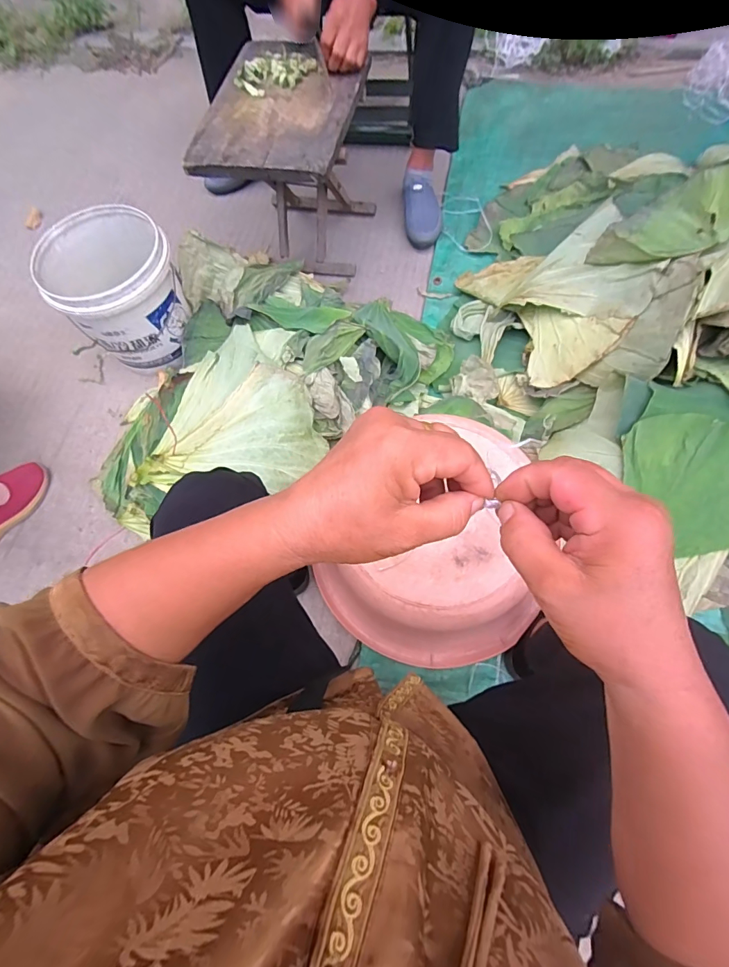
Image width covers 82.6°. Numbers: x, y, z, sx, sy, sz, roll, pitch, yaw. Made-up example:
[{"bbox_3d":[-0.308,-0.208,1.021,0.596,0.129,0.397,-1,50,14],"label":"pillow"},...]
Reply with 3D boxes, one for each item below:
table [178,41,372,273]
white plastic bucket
[{"bbox_3d":[-0.163,-0.732,1.019,0.301,0.355,0.402,9,70,7],"label":"table"},{"bbox_3d":[-0.538,-0.429,0.942,0.245,0.221,0.254,-1,69,3],"label":"white plastic bucket"}]

